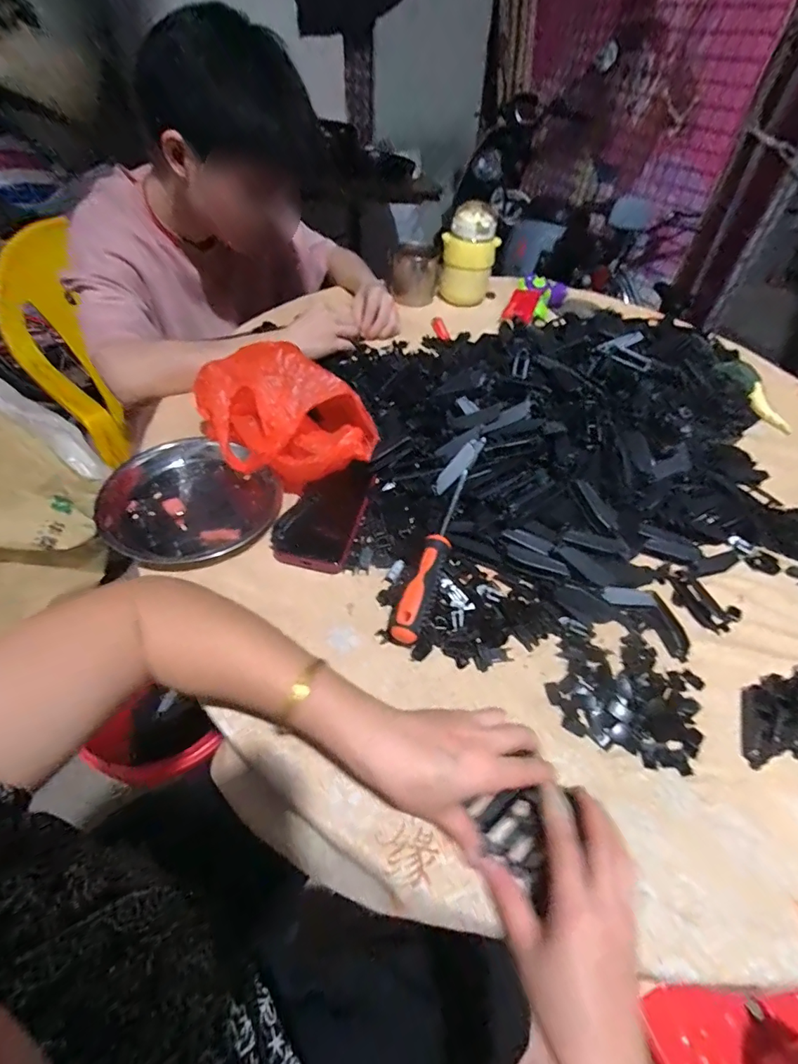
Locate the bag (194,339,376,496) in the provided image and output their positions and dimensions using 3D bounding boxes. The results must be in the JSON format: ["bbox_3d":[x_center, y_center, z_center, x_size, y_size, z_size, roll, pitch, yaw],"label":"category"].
[{"bbox_3d":[-0.134,-0.120,0.505,0.122,0.115,0.215,-35,60,-30],"label":"bag"}]

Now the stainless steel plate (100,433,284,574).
[{"bbox_3d":[-0.229,-0.030,0.495,0.184,0.034,0.162,20,51,12],"label":"stainless steel plate"}]

